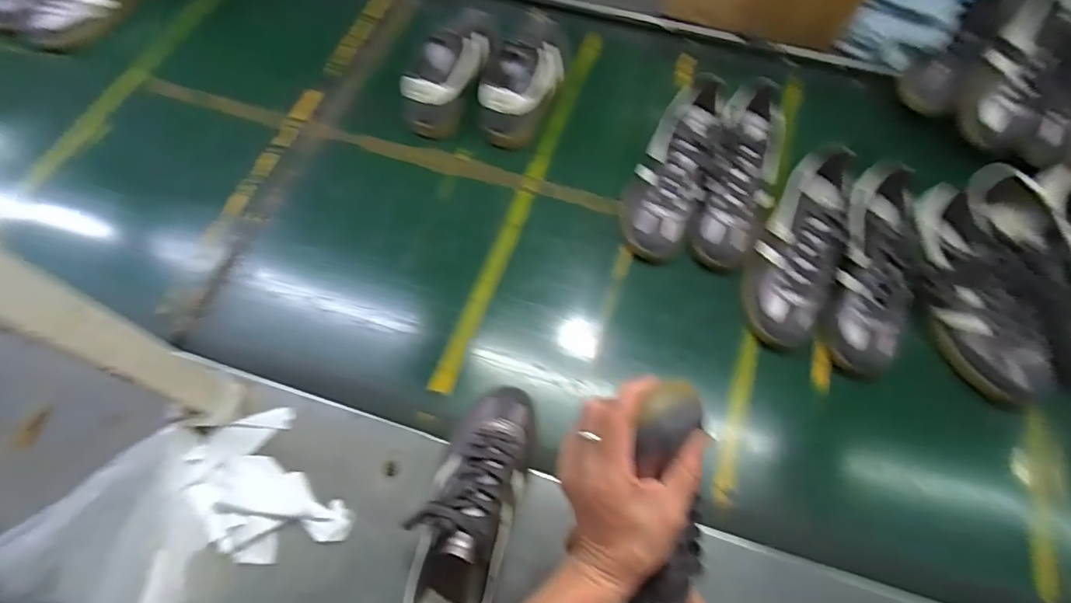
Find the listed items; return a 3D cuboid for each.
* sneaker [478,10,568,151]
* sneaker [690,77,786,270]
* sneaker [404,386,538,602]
[{"bbox_3d":[-0.012,-0.374,0.849,0.103,0.093,0.266,11,64,5],"label":"sneaker"},{"bbox_3d":[0.289,-0.183,0.752,0.101,0.083,0.279,20,66,10],"label":"sneaker"},{"bbox_3d":[-0.064,0.204,0.533,0.089,0.100,0.254,15,65,8],"label":"sneaker"}]

